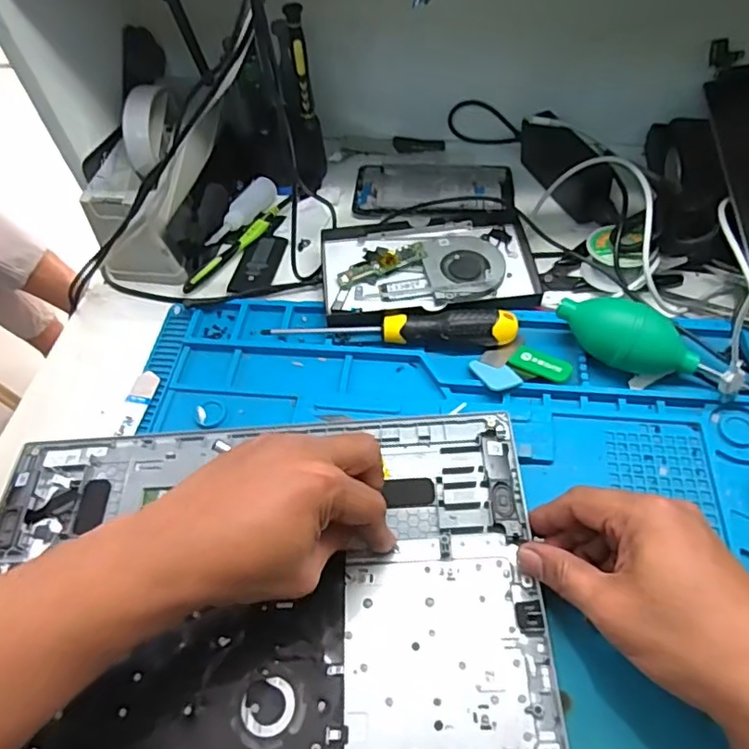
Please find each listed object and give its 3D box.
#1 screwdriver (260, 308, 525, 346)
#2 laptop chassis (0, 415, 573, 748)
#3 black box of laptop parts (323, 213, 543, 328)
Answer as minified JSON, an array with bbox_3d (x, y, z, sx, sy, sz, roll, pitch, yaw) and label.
[{"bbox_3d":[0.013,-0.035,0.467,0.198,0.026,0.023,0,55,4],"label":"screwdriver"},{"bbox_3d":[-0.076,0.137,0.361,0.350,0.014,0.229,-3,55,2],"label":"laptop chassis"},{"bbox_3d":[0.047,-0.092,0.506,0.178,0.024,0.118,-6,55,0],"label":"black box of laptop parts"}]

